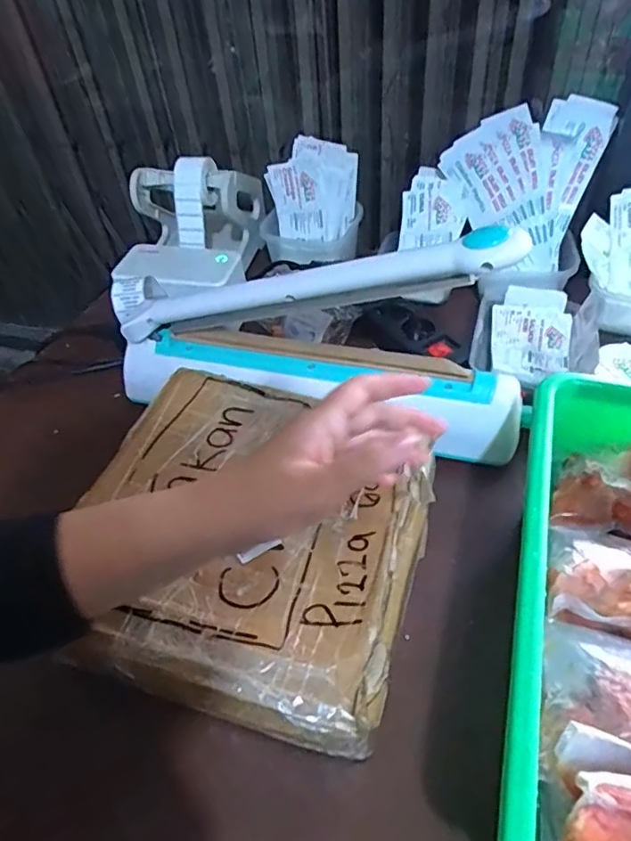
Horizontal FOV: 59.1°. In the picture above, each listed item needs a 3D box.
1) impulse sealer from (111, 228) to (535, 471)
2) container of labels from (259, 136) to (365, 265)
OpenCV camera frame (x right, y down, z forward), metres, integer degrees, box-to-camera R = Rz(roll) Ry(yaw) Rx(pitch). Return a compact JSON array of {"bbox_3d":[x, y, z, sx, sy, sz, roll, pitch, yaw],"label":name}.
[{"bbox_3d":[-0.013,-0.073,0.504,0.397,0.201,0.069,7,49,13],"label":"impulse sealer"},{"bbox_3d":[-0.010,-0.278,0.715,0.126,0.128,0.071,2,48,8],"label":"container of labels"}]

